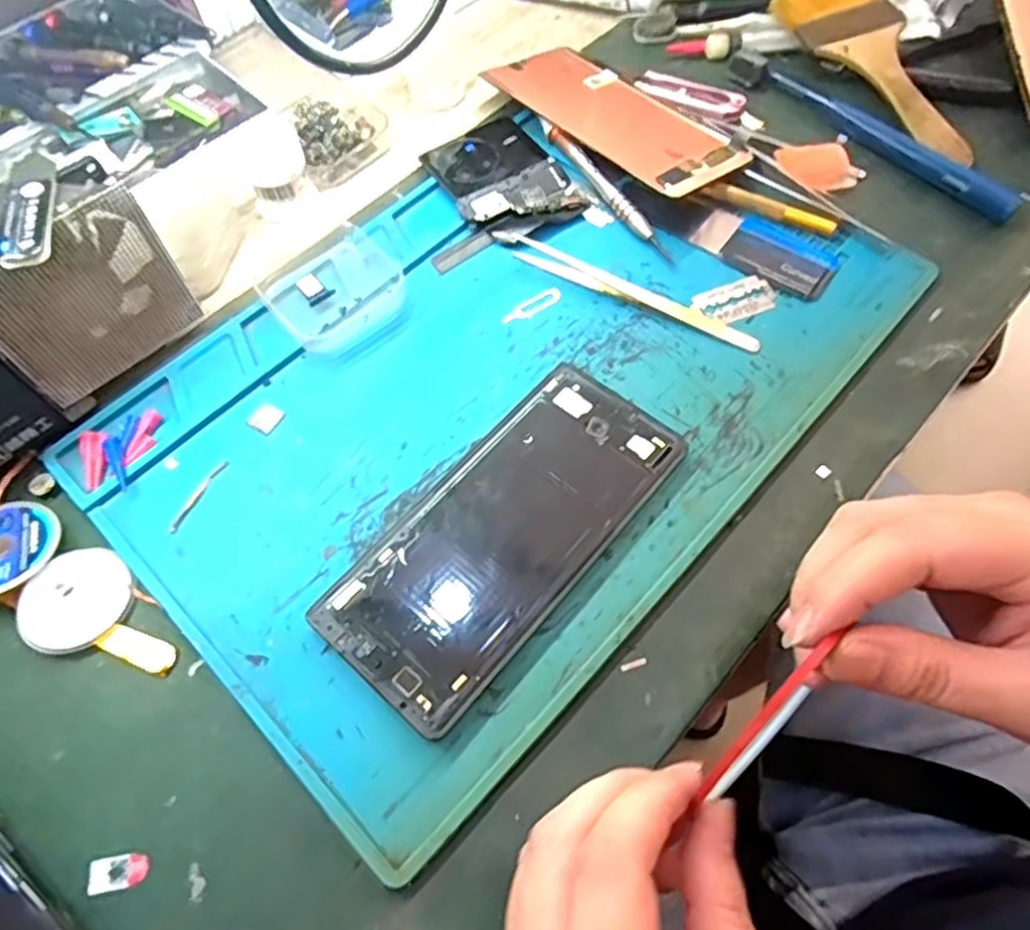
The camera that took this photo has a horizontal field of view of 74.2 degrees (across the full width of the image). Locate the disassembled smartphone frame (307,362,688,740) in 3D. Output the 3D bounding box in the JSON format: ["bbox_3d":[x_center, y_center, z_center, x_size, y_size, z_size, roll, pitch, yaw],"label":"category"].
[{"bbox_3d":[-0.003,0.027,0.288,0.073,0.011,0.161,38,70,16],"label":"disassembled smartphone frame"}]

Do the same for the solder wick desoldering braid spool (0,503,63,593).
[{"bbox_3d":[-0.218,0.035,0.286,0.045,0.012,0.042,0,65,0],"label":"solder wick desoldering braid spool"}]

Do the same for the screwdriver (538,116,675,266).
[{"bbox_3d":[0.049,-0.156,0.379,0.007,0.010,0.121,-30,68,-13],"label":"screwdriver"}]

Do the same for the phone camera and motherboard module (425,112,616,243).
[{"bbox_3d":[-0.004,-0.162,0.389,0.067,0.007,0.100,-31,69,-14],"label":"phone camera and motherboard module"}]

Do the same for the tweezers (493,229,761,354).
[{"bbox_3d":[0.054,-0.092,0.347,0.147,0.006,0.011,28,68,13],"label":"tweezers"}]

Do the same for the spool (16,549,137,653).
[{"bbox_3d":[-0.181,0.055,0.280,0.039,0.007,0.043,36,70,16],"label":"spool"}]

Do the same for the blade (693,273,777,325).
[{"bbox_3d":[0.112,-0.084,0.343,0.040,0.004,0.024,-23,67,-10],"label":"blade"}]

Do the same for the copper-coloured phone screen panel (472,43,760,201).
[{"bbox_3d":[0.059,-0.206,0.400,0.073,0.005,0.154,-36,65,-25],"label":"copper-coloured phone screen panel"}]

